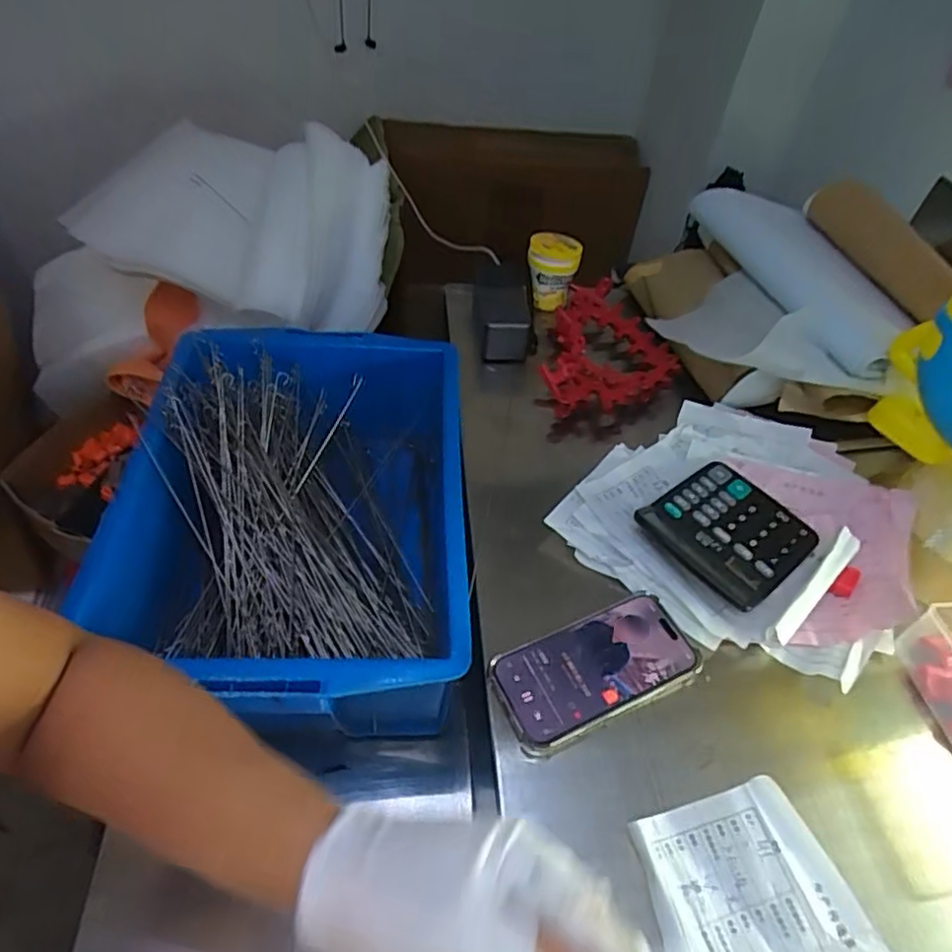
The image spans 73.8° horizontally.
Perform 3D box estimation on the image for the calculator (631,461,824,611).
[{"bbox_3d":[0.223,0.045,0.554,0.128,0.021,0.116,-33,59,-30],"label":"calculator"}]

